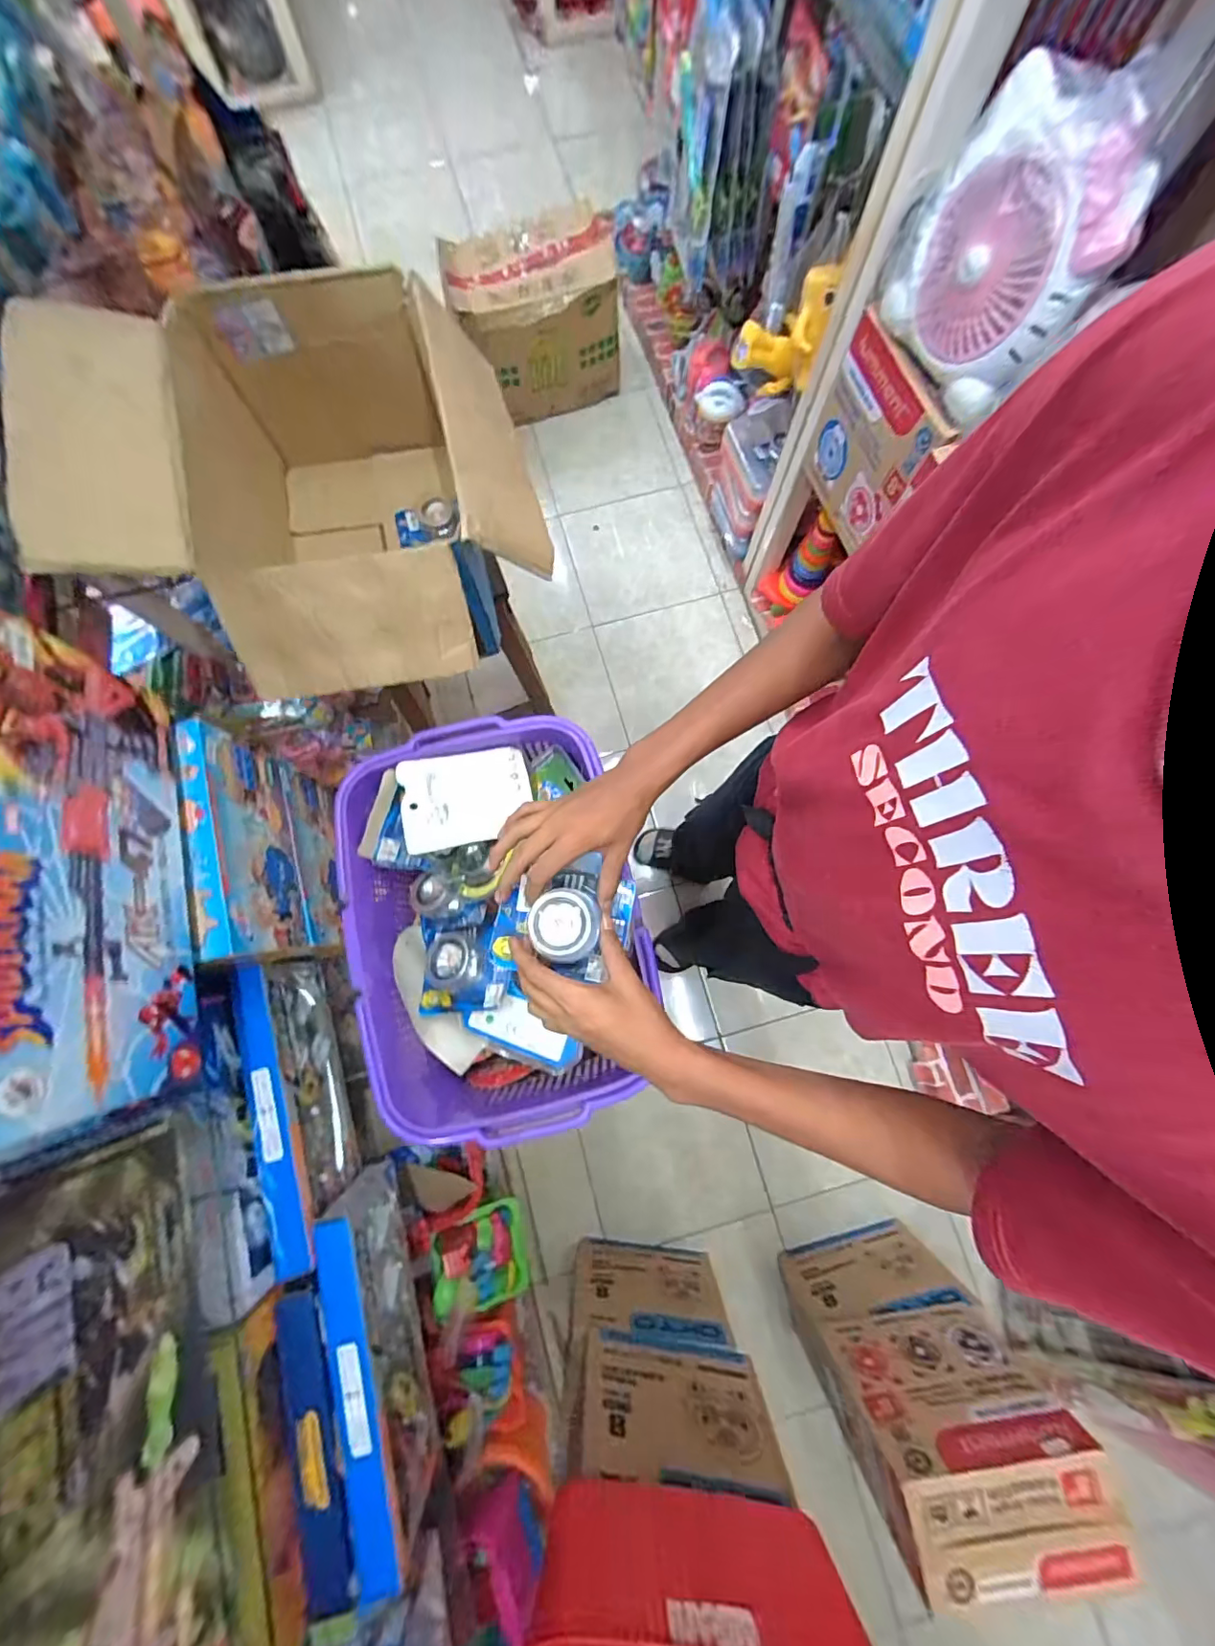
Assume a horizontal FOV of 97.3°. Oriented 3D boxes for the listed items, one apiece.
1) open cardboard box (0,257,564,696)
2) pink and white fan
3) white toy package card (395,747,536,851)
[{"bbox_3d":[-0.357,-0.427,0.717,0.488,0.314,0.542,-13,78,-3],"label":"open cardboard box"},{"bbox_3d":[0.484,-0.705,0.658,0.083,0.259,0.250,-18,78,-3],"label":"pink and white fan"},{"bbox_3d":[-0.154,-0.029,0.584,0.134,0.009,0.103,-10,69,-12],"label":"white toy package card"}]

